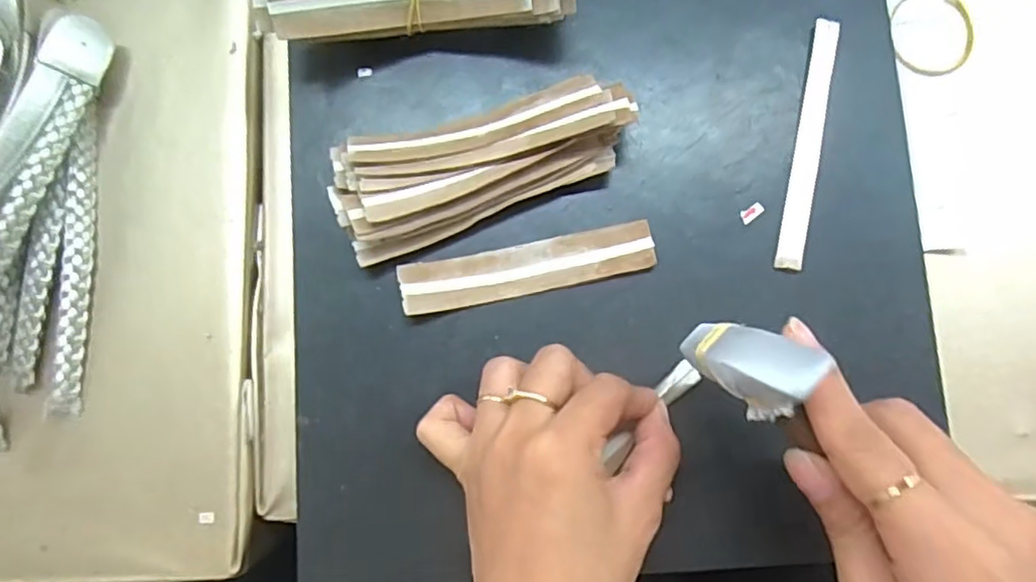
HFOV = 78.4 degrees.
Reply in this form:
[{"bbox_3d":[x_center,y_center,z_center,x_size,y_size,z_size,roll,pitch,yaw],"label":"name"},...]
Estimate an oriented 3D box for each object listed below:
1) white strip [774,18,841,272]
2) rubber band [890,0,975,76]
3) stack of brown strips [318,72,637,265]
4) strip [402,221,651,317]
[{"bbox_3d":[0.140,-0.070,0.303,0.013,0.004,0.122,11,85,4],"label":"white strip"},{"bbox_3d":[0.214,-0.133,0.328,0.043,0.005,0.045,0,85,2],"label":"rubber band"},{"bbox_3d":[-0.017,-0.062,0.298,0.140,0.030,0.055,-19,83,1],"label":"stack of brown strips"},{"bbox_3d":[0.005,-0.011,0.303,0.119,0.007,0.024,-12,87,0],"label":"strip"}]

